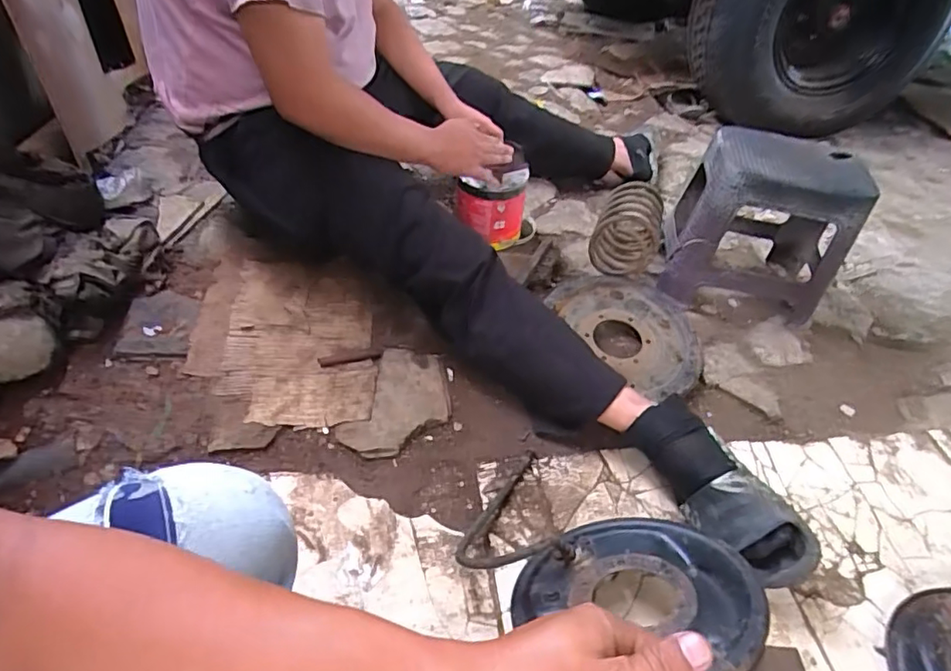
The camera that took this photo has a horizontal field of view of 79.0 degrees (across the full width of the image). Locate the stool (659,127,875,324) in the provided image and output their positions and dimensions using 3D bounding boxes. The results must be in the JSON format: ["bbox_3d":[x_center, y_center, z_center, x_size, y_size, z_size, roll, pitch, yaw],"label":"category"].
[{"bbox_3d":[0.571,-0.215,1.163,0.314,0.318,0.226,12,44,8],"label":"stool"}]

